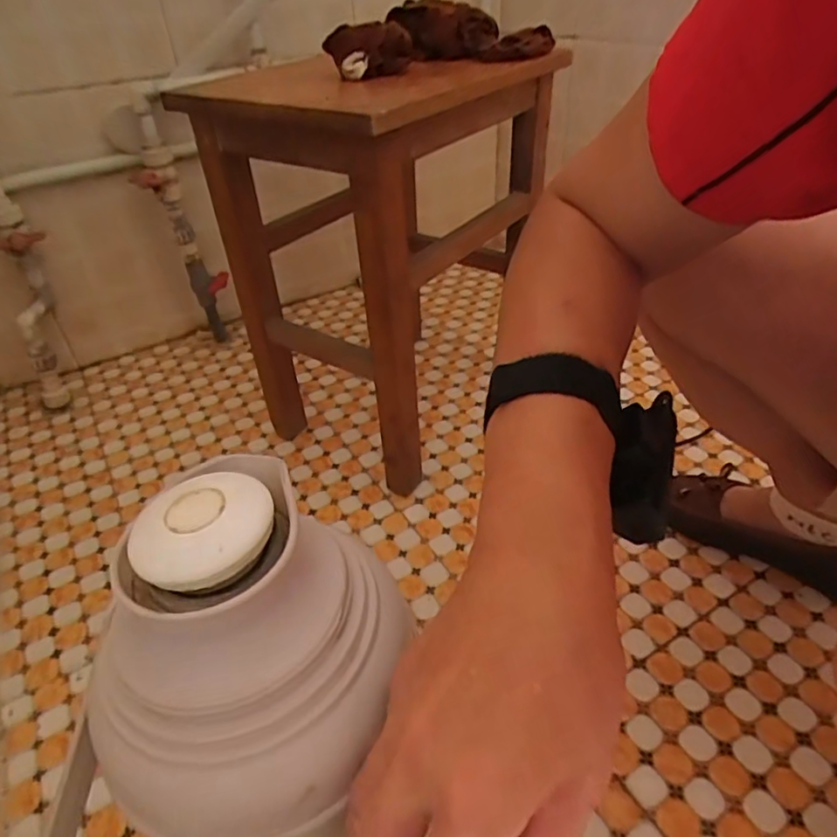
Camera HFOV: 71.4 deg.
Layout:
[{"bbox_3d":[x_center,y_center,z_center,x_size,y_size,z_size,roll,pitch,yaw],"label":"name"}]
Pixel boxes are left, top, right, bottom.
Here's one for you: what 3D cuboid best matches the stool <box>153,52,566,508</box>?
[{"bbox_3d":[-0.026,-0.220,0.761,0.279,0.423,0.424,23,45,30],"label":"stool"}]

